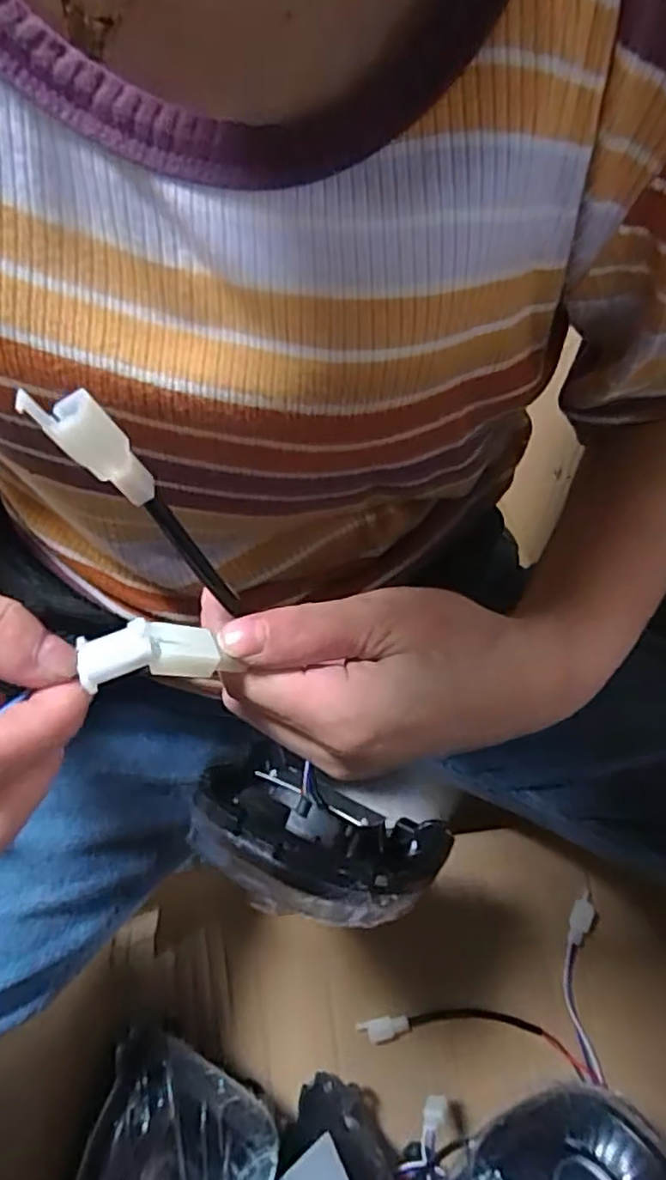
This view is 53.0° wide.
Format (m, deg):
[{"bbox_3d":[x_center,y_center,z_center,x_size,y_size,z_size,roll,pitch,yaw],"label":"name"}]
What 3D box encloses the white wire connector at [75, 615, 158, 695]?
[{"bbox_3d":[-0.058,0.016,0.177,0.021,0.008,0.012,-19,54,-11],"label":"white wire connector"}]

